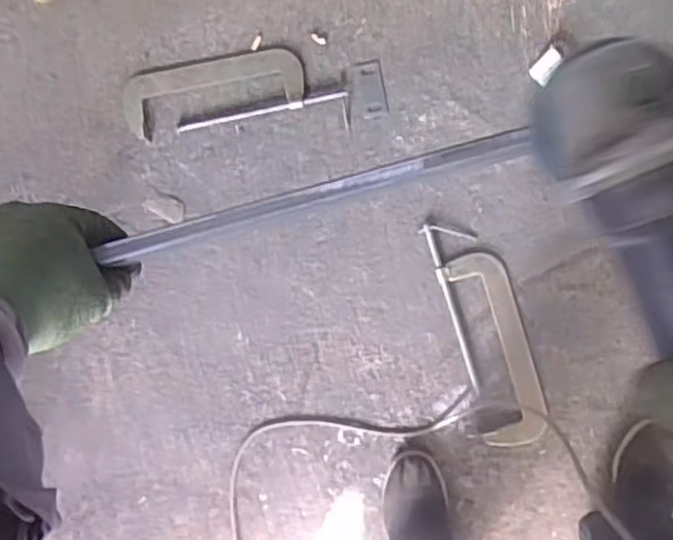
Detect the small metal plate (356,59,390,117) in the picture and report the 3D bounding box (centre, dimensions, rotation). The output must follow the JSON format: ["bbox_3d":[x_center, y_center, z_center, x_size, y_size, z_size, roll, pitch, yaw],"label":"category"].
[{"bbox_3d":[0.061,-0.312,1.243,0.045,0.006,0.096,-9,88,6],"label":"small metal plate"}]

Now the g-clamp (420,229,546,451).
[{"bbox_3d":[0.253,0.100,1.191,0.110,0.027,0.379,-17,87,6],"label":"g-clamp"}]

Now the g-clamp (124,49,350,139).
[{"bbox_3d":[-0.179,-0.306,1.247,0.385,0.024,0.129,-7,88,6],"label":"g-clamp"}]

